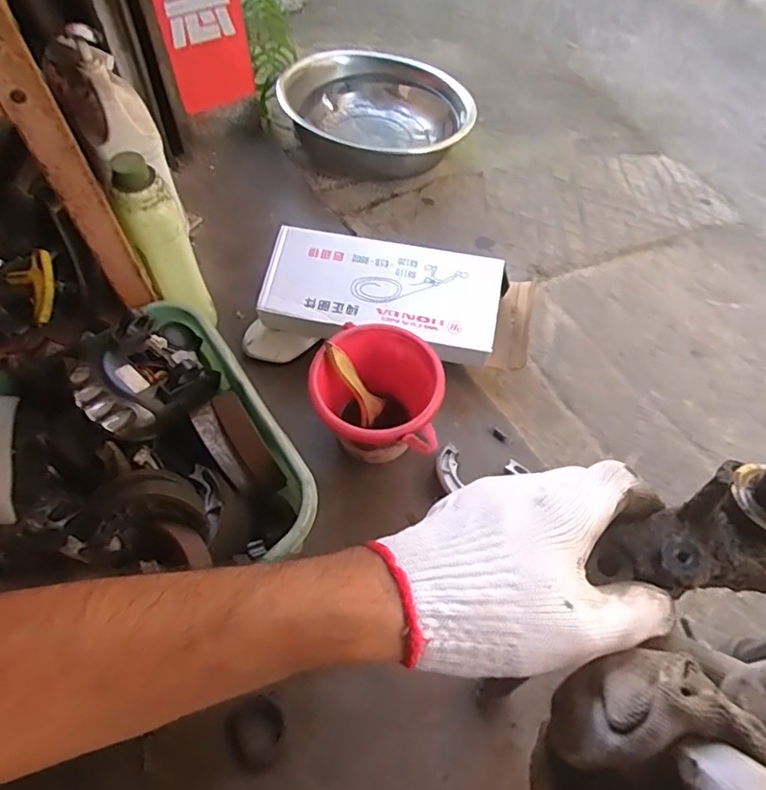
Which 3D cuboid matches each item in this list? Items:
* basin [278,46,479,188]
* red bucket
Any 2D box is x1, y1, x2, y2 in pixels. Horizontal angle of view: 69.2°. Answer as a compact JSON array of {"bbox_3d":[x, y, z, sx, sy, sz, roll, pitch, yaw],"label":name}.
[{"bbox_3d":[-0.017,-0.543,1.065,0.324,0.104,0.324,1,60,-1],"label":"basin"},{"bbox_3d":[-0.008,0.011,0.672,0.144,0.130,0.141,1,60,-1],"label":"red bucket"}]

